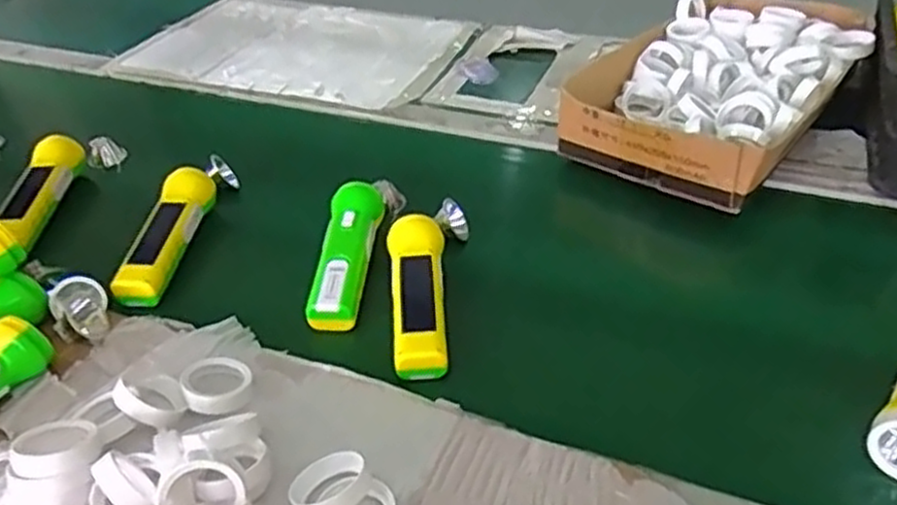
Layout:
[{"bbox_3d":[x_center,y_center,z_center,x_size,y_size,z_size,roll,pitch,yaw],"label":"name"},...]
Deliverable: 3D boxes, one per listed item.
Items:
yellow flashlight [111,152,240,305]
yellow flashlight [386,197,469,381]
[{"bbox_3d":[-0.273,-0.032,0.754,0.042,0.045,0.213,3,40,8],"label":"yellow flashlight"},{"bbox_3d":[-0.018,0.021,0.665,0.067,0.046,0.193,-2,40,1],"label":"yellow flashlight"}]

